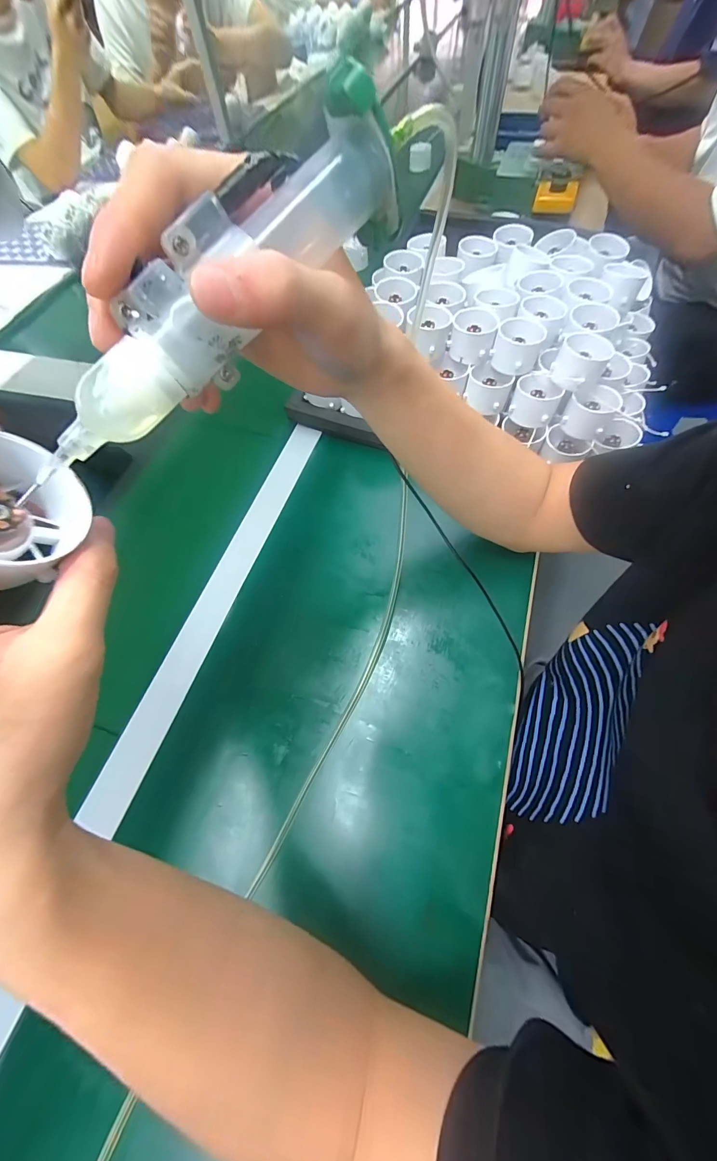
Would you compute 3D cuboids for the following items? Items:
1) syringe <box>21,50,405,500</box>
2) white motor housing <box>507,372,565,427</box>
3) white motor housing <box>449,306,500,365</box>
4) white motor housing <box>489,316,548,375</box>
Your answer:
[{"bbox_3d":[-0.054,-0.102,0.140,0.026,0.037,0.171,40,87,19],"label":"syringe"},{"bbox_3d":[0.200,-0.201,0.429,0.051,0.042,0.045,22,66,15],"label":"white motor housing"},{"bbox_3d":[0.130,-0.275,0.431,0.048,0.042,0.049,15,64,12],"label":"white motor housing"},{"bbox_3d":[0.176,-0.258,0.420,0.049,0.039,0.050,18,65,13],"label":"white motor housing"}]

